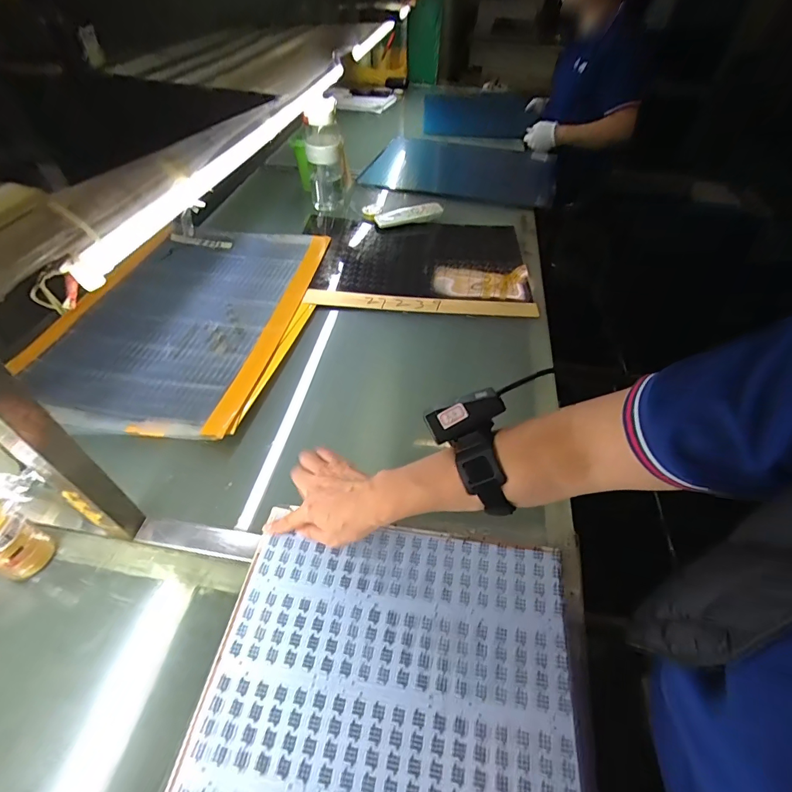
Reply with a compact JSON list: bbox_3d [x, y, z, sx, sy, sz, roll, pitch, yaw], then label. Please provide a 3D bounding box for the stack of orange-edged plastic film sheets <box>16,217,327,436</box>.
[{"bbox_3d":[-0.365,-0.163,0.751,0.412,0.032,0.561,9,49,4],"label":"stack of orange-edged plastic film sheets"}]

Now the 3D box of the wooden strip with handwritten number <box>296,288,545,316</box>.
[{"bbox_3d":[0.045,-0.174,0.777,0.422,0.009,0.046,3,57,2],"label":"wooden strip with handwritten number"}]

